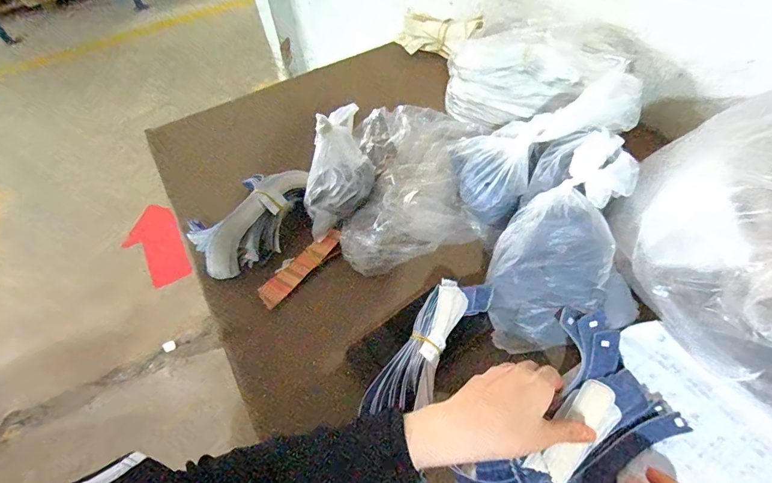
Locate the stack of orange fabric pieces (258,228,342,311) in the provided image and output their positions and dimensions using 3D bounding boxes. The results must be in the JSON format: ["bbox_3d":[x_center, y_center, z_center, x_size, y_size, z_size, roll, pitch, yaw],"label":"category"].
[{"bbox_3d":[-0.109,0.032,0.499,0.028,0.021,0.129,31,61,27],"label":"stack of orange fabric pieces"}]

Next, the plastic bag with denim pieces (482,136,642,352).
[{"bbox_3d":[0.183,0.003,0.398,0.114,0.054,0.240,27,95,24],"label":"plastic bag with denim pieces"}]

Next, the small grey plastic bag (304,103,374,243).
[{"bbox_3d":[-0.064,-0.090,0.518,0.099,0.110,0.126,-11,51,-3],"label":"small grey plastic bag"}]

